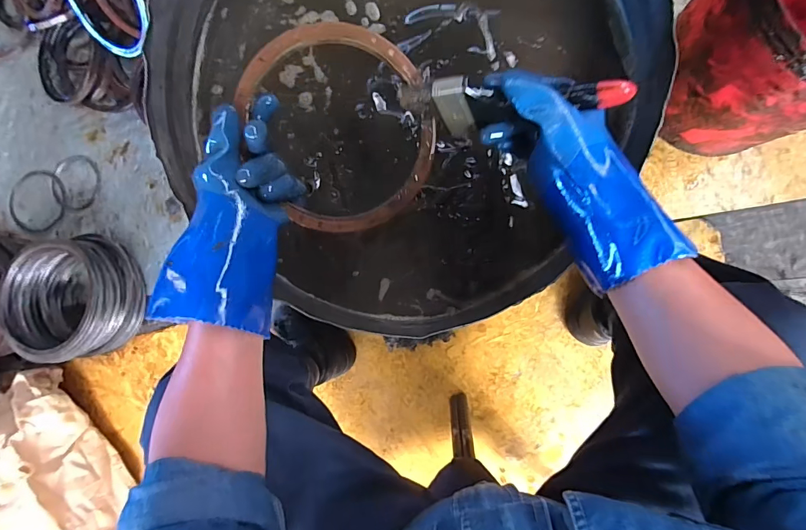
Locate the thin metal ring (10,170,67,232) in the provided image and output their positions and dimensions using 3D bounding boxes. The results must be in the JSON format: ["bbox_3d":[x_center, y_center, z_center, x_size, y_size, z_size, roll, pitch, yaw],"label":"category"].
[{"bbox_3d":[-0.794,-0.139,0.876,0.138,0.010,0.133,0,88,5],"label":"thin metal ring"}]

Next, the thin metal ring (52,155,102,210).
[{"bbox_3d":[-0.698,-0.176,0.859,0.112,0.008,0.117,0,91,7],"label":"thin metal ring"}]

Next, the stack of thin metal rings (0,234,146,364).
[{"bbox_3d":[-0.635,0.060,0.787,0.211,0.136,0.223,-3,90,7],"label":"stack of thin metal rings"}]

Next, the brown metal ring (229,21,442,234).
[{"bbox_3d":[-0.055,-0.135,0.392,0.167,0.012,0.198,-25,100,-5],"label":"brown metal ring"}]

